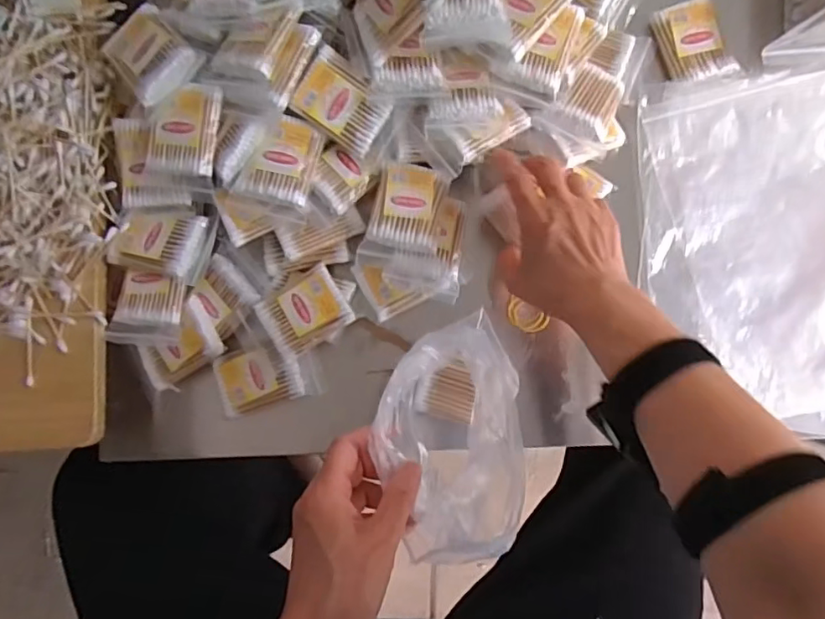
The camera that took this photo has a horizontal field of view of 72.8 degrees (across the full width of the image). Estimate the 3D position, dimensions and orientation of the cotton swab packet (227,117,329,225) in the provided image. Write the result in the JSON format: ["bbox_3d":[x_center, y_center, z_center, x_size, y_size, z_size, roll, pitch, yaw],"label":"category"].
[{"bbox_3d":[-0.106,-0.117,0.458,0.058,0.017,0.076,22,93,-7],"label":"cotton swab packet"}]

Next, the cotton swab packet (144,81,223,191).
[{"bbox_3d":[-0.184,-0.140,0.452,0.056,0.025,0.077,9,98,3],"label":"cotton swab packet"}]

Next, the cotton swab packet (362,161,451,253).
[{"bbox_3d":[-0.003,-0.086,0.465,0.056,0.013,0.069,11,85,4],"label":"cotton swab packet"}]

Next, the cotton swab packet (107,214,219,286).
[{"bbox_3d":[-0.211,-0.058,0.473,0.078,0.018,0.058,16,86,5],"label":"cotton swab packet"}]

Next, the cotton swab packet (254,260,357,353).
[{"bbox_3d":[-0.092,0.001,0.482,0.067,0.015,0.055,-31,84,0],"label":"cotton swab packet"}]

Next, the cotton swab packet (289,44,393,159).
[{"bbox_3d":[-0.056,-0.168,0.455,0.073,0.011,0.054,33,96,-13],"label":"cotton swab packet"}]

